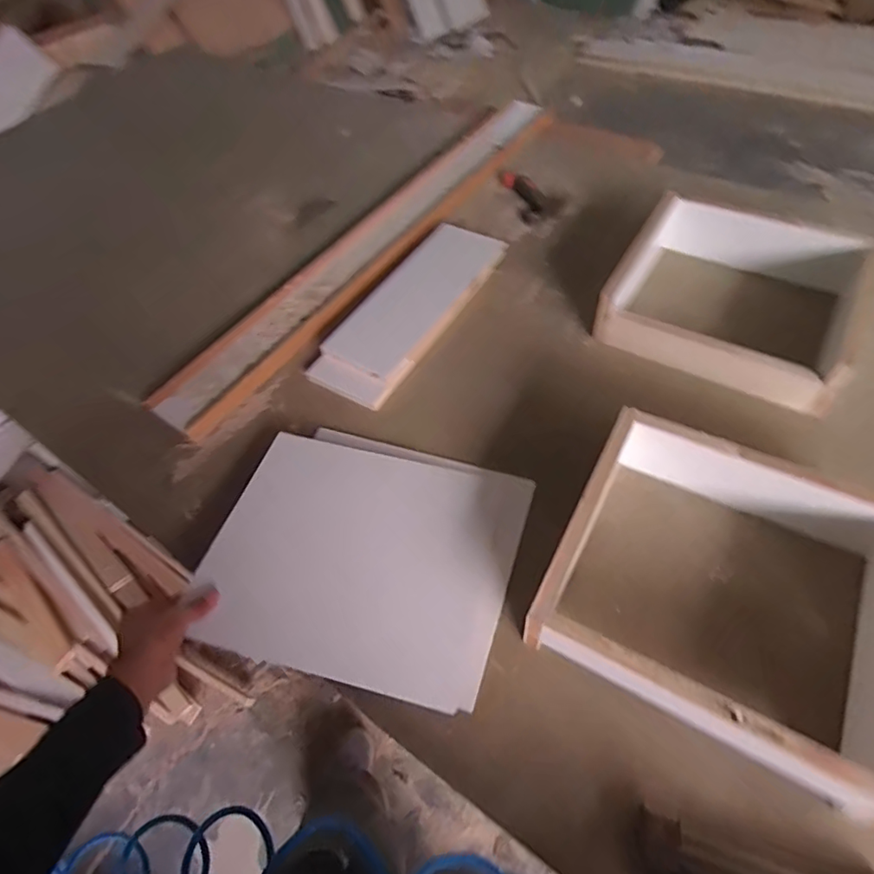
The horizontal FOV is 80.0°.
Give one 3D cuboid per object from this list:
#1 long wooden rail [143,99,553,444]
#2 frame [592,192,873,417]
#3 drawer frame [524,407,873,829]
[{"bbox_3d":[-0.102,-0.416,1.041,0.125,0.029,1.102,30,63,23],"label":"long wooden rail"},{"bbox_3d":[0.481,-0.235,0.836,0.343,0.095,0.322,26,62,21],"label":"frame"},{"bbox_3d":[0.317,0.164,0.582,0.345,0.107,0.321,24,61,20],"label":"drawer frame"}]

